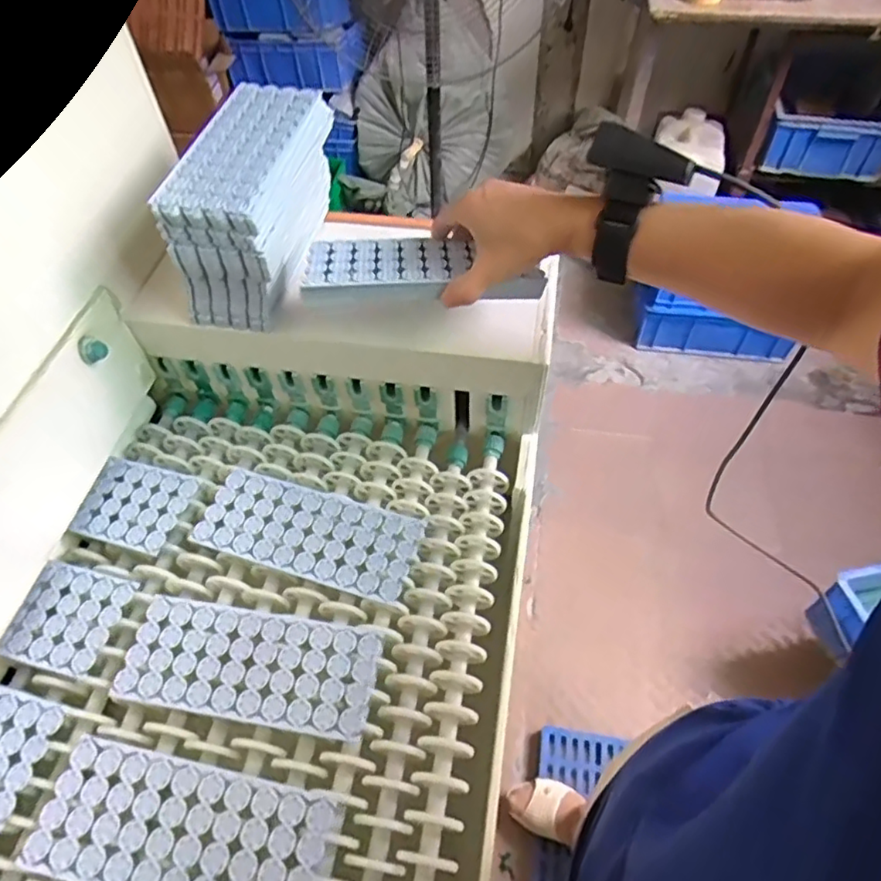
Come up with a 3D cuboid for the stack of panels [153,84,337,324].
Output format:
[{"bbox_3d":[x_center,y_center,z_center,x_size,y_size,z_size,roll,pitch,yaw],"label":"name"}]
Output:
[{"bbox_3d":[-0.176,-0.226,0.594,0.094,0.128,0.209,5,54,6],"label":"stack of panels"}]

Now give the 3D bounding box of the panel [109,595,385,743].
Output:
[{"bbox_3d":[-0.151,0.179,0.489,0.199,0.009,0.080,7,54,8],"label":"panel"}]

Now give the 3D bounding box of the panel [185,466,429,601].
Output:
[{"bbox_3d":[-0.119,0.084,0.565,0.198,0.016,0.082,15,55,13],"label":"panel"}]

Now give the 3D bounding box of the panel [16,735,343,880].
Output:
[{"bbox_3d":[-0.178,0.268,0.421,0.200,0.004,0.081,10,54,9],"label":"panel"}]

